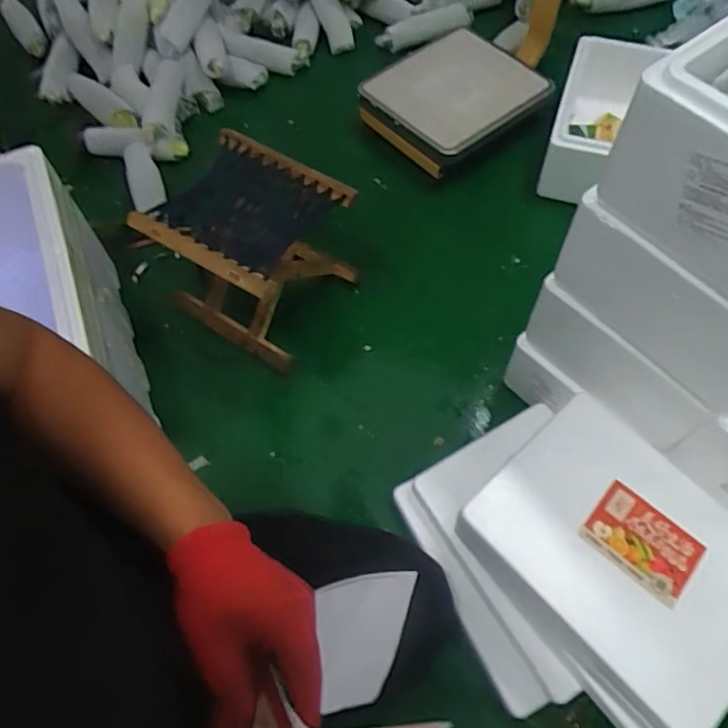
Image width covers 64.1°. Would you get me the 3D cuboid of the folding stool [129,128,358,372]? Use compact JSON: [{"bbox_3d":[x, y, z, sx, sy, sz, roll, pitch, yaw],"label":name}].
[{"bbox_3d":[-0.191,-0.194,1.020,0.273,0.245,0.247,29,65,16],"label":"folding stool"}]

